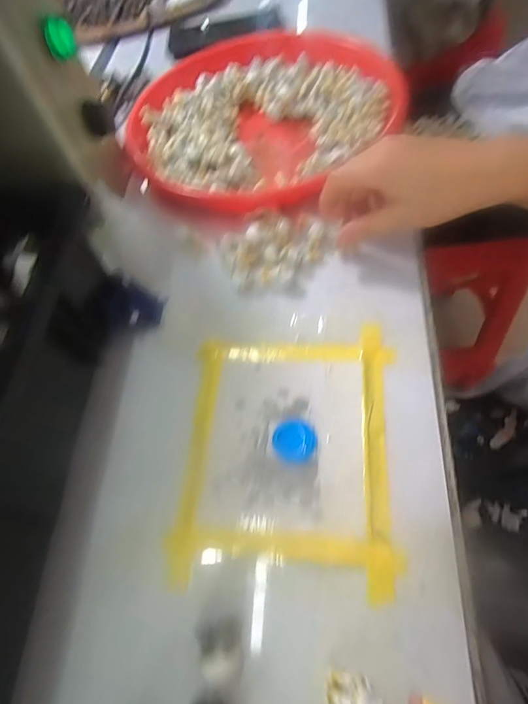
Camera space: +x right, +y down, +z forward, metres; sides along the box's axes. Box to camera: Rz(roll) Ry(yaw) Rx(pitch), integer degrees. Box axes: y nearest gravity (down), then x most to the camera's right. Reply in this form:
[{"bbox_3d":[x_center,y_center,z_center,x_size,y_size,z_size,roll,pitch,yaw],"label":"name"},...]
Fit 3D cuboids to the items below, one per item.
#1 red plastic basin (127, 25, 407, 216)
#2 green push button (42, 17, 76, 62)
[{"bbox_3d":[-0.002,-0.269,0.445,0.293,0.042,0.304,-4,60,6],"label":"red plastic basin"},{"bbox_3d":[-0.159,-0.245,0.316,0.006,0.029,0.025,34,70,24],"label":"green push button"}]

